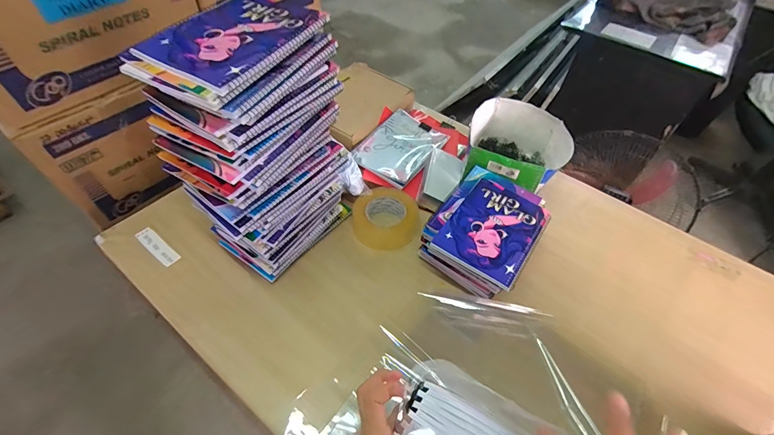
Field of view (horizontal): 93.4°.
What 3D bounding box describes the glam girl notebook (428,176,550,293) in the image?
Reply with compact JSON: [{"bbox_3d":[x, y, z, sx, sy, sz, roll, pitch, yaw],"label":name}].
[{"bbox_3d":[0.189,0.018,0.641,0.144,0.008,0.199,31,55,20],"label":"glam girl notebook"}]

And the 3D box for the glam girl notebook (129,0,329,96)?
[{"bbox_3d":[-0.185,-0.223,0.449,0.144,0.018,0.199,26,57,19],"label":"glam girl notebook"}]

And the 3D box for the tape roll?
[{"bbox_3d":[-0.003,0.004,0.747,0.131,0.050,0.130,2,50,-3],"label":"tape roll"}]

